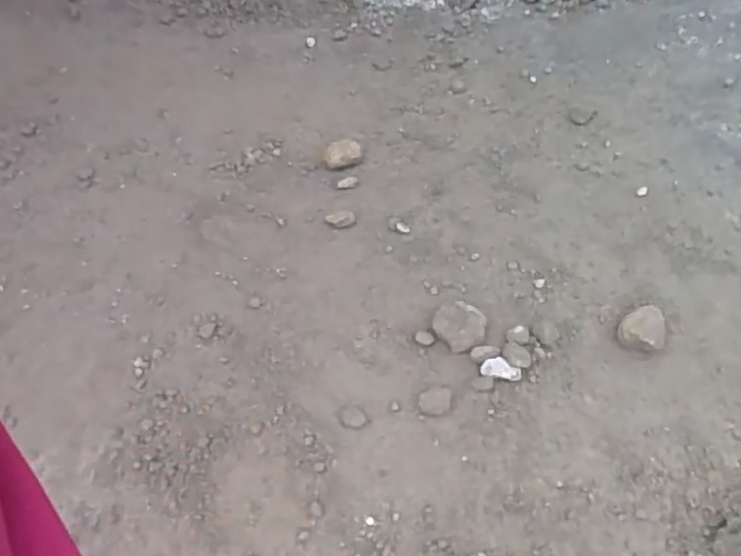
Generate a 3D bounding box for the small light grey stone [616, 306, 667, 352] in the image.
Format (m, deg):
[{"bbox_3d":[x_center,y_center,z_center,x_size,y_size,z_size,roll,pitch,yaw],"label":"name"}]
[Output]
[{"bbox_3d":[0.593,0.107,1.477,0.105,0.054,0.118,12,52,16],"label":"small light grey stone"}]

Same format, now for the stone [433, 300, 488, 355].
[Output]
[{"bbox_3d":[0.200,0.109,1.525,0.112,0.034,0.113,-3,49,3],"label":"stone"}]

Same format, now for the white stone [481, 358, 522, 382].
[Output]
[{"bbox_3d":[0.281,0.194,1.451,0.084,0.017,0.040,15,51,17],"label":"white stone"}]

